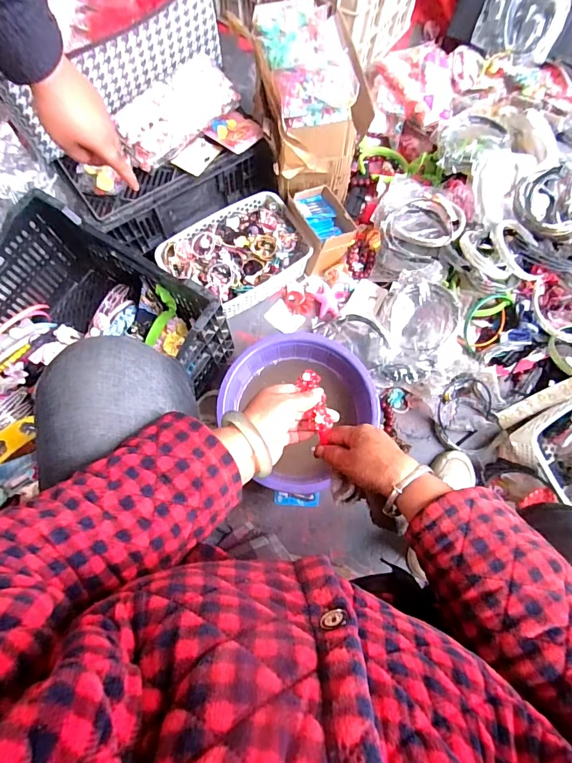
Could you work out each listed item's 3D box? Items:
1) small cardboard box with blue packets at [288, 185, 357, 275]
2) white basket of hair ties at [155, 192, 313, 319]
[{"bbox_3d":[0.075,-0.325,0.874,0.107,0.101,0.143,-21,76,-7],"label":"small cardboard box with blue packets"},{"bbox_3d":[-0.108,-0.267,0.870,0.289,0.098,0.201,-34,78,-10],"label":"white basket of hair ties"}]

